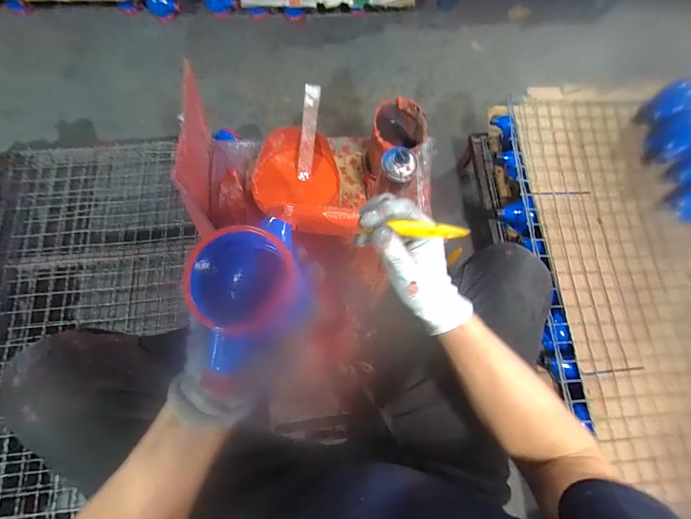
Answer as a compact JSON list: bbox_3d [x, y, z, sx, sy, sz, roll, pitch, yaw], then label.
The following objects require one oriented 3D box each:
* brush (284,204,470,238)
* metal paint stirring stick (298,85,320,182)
[{"bbox_3d":[0.029,-0.032,0.291,0.165,0.023,0.016,5,73,-7],"label":"brush"},{"bbox_3d":[-0.066,-0.219,0.557,0.026,0.006,0.155,11,113,2],"label":"metal paint stirring stick"}]

